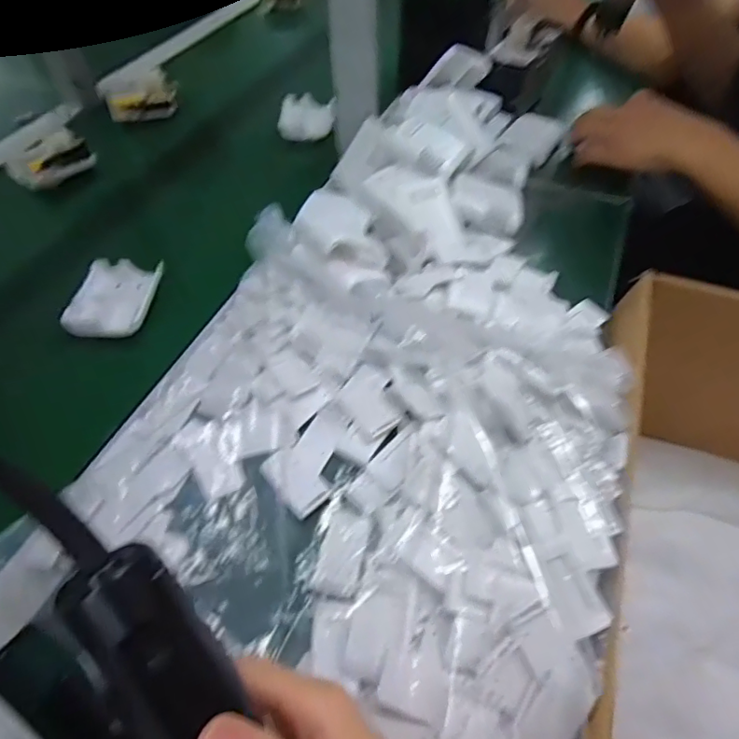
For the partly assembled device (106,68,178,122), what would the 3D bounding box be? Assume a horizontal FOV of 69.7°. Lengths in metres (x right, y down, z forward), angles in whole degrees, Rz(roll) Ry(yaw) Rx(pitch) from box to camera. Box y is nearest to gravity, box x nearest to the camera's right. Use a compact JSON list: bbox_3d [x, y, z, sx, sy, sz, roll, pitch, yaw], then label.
[{"bbox_3d":[-0.320,-0.384,0.747,0.095,0.036,0.068,-15,53,-11],"label":"partly assembled device"}]

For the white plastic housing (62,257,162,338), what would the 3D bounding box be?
[{"bbox_3d":[-0.239,-0.067,0.496,0.075,0.019,0.093,2,52,3],"label":"white plastic housing"}]

